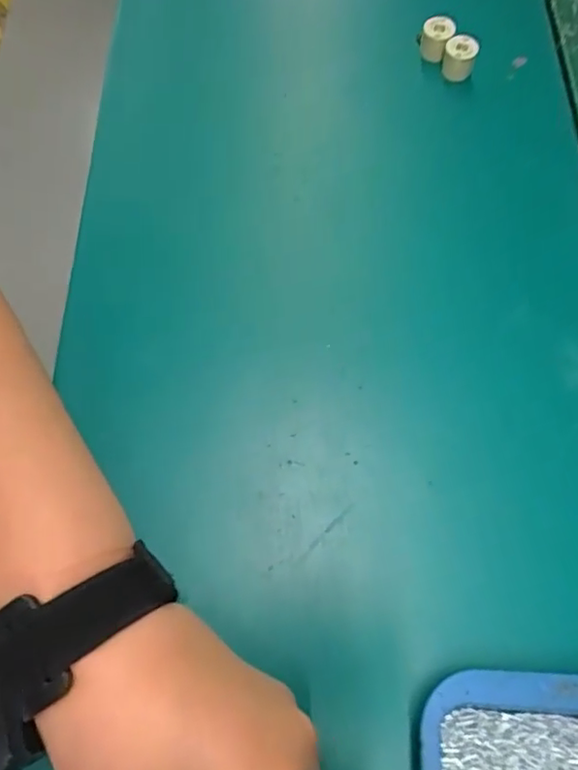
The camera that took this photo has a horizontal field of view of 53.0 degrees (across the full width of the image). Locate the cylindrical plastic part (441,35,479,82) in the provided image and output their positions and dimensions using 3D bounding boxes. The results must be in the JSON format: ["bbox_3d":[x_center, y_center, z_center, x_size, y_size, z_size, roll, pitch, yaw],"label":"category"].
[{"bbox_3d":[0.111,-0.213,0.377,0.021,0.020,0.016,16,68,5],"label":"cylindrical plastic part"}]

